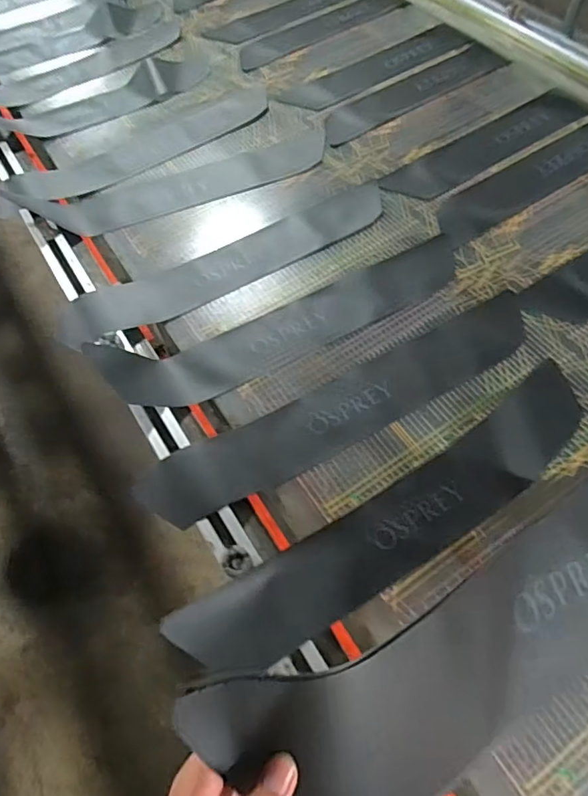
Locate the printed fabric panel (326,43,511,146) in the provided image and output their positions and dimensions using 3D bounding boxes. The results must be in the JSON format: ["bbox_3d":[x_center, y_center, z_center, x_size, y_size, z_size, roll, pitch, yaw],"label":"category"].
[{"bbox_3d":[0.301,-0.745,1.221,0.551,0.011,0.114,-32,62,-14],"label":"printed fabric panel"}]

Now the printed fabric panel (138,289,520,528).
[{"bbox_3d":[0.091,0.016,0.813,0.672,0.032,0.116,-25,60,-10],"label":"printed fabric panel"}]

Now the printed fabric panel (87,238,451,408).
[{"bbox_3d":[0.003,-0.142,0.874,0.676,0.051,0.145,-23,60,-9],"label":"printed fabric panel"}]

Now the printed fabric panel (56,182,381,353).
[{"bbox_3d":[-0.118,-0.261,0.979,0.665,0.008,0.144,-28,61,-12],"label":"printed fabric panel"}]

